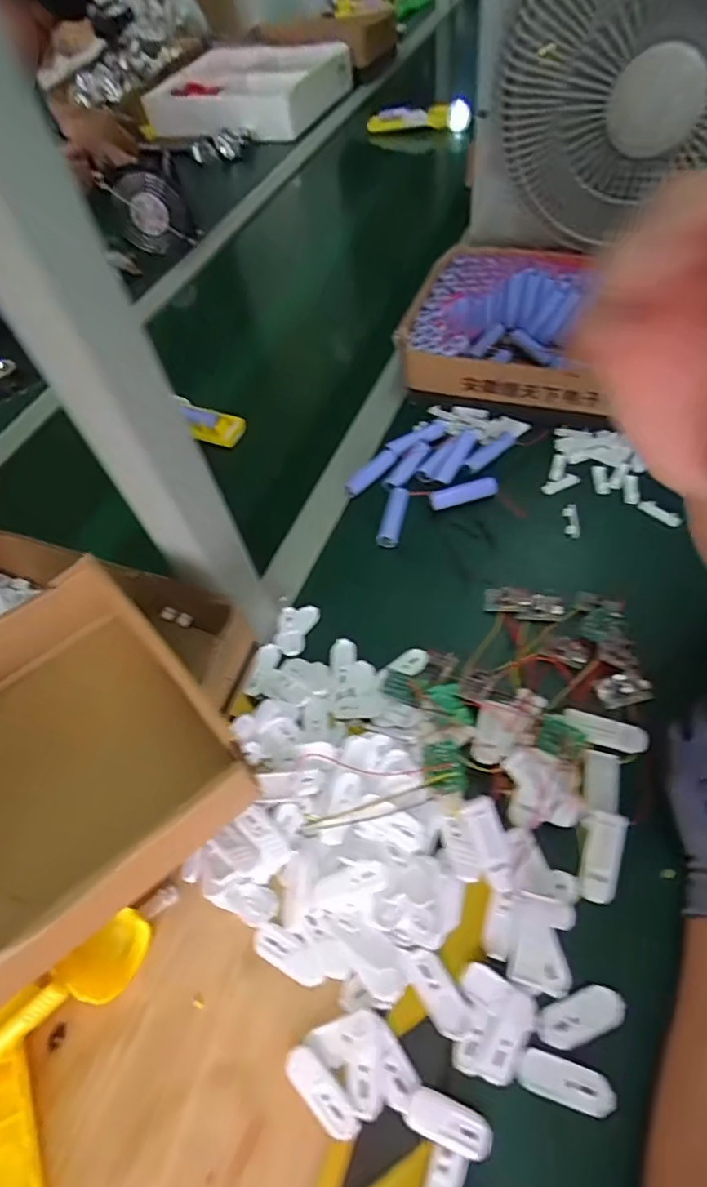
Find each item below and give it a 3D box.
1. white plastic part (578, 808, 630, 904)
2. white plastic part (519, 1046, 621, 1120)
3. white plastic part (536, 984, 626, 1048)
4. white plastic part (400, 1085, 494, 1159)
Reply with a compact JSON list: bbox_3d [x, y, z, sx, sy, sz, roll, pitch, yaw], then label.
[{"bbox_3d":[0.169,0.177,0.388,0.024,0.010,0.057,16,59,18],"label":"white plastic part"},{"bbox_3d":[0.123,0.284,0.332,0.053,0.007,0.021,11,58,15],"label":"white plastic part"},{"bbox_3d":[0.138,0.255,0.346,0.052,0.004,0.023,-20,55,-6],"label":"white plastic part"},{"bbox_3d":[0.053,0.298,0.322,0.049,0.007,0.021,17,59,11],"label":"white plastic part"}]

